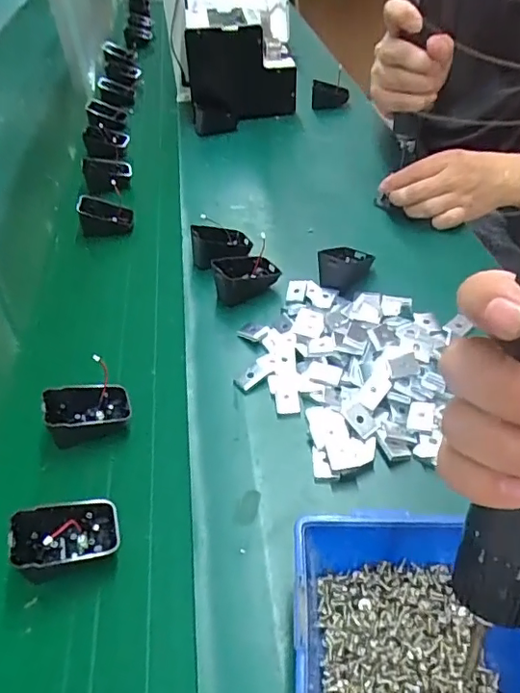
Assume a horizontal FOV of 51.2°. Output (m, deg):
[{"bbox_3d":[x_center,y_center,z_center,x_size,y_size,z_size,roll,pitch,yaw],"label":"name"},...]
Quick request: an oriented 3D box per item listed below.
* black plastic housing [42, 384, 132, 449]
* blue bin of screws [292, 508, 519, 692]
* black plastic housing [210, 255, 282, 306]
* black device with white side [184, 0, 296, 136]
[{"bbox_3d":[-0.145,0.056,0.460,0.066,0.032,0.043,-11,48,-15],"label":"black plastic housing"},{"bbox_3d":[0.079,0.160,0.305,0.123,0.064,0.112,5,46,0],"label":"blue bin of screws"},{"bbox_3d":[-0.016,-0.076,0.578,0.072,0.031,0.042,-22,52,-24],"label":"black plastic housing"},{"bbox_3d":[-0.033,-0.504,0.929,0.181,0.174,0.264,-3,46,-7],"label":"black device with white side"}]

